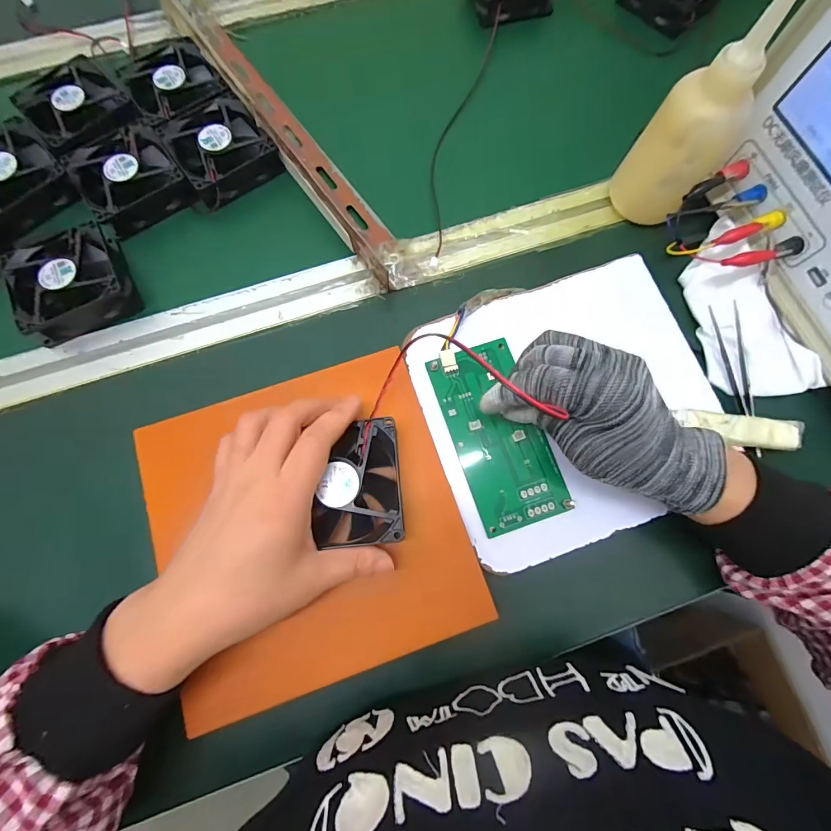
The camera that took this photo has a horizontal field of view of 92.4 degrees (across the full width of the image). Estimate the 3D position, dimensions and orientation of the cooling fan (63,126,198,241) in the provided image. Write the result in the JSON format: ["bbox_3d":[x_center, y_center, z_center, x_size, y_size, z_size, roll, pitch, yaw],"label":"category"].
[{"bbox_3d":[-0.251,-0.210,0.354,0.079,0.032,0.083,-32,76,-11],"label":"cooling fan"}]

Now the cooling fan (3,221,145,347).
[{"bbox_3d":[-0.280,-0.111,0.326,0.080,0.028,0.091,-21,74,-8],"label":"cooling fan"}]

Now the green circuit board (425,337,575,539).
[{"bbox_3d":[0.059,0.012,0.289,0.066,0.009,0.134,-21,79,-8],"label":"green circuit board"}]

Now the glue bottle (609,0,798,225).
[{"bbox_3d":[0.206,-0.215,0.287,0.063,0.146,0.060,40,76,10],"label":"glue bottle"}]

